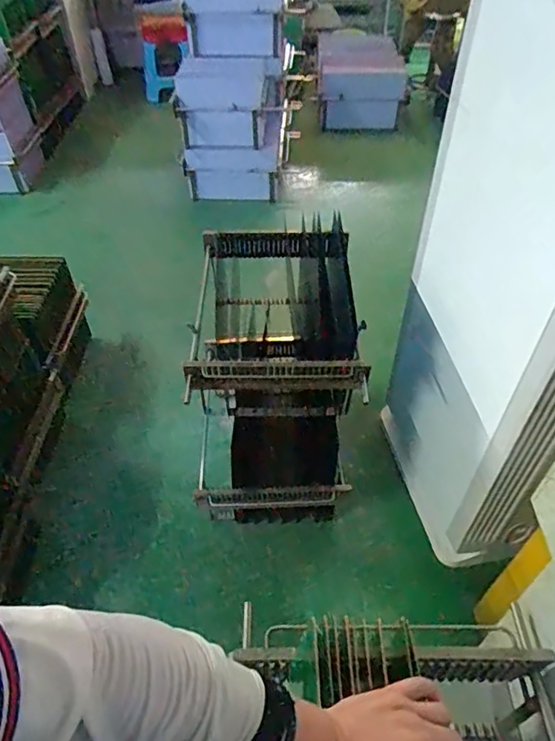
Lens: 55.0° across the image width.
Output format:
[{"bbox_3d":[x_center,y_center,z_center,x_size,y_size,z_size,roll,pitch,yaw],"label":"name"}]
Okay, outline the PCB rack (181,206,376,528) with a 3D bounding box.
[{"bbox_3d":[-0.013,0.052,1.594,0.437,0.677,0.612,-1,47,0],"label":"PCB rack"}]

